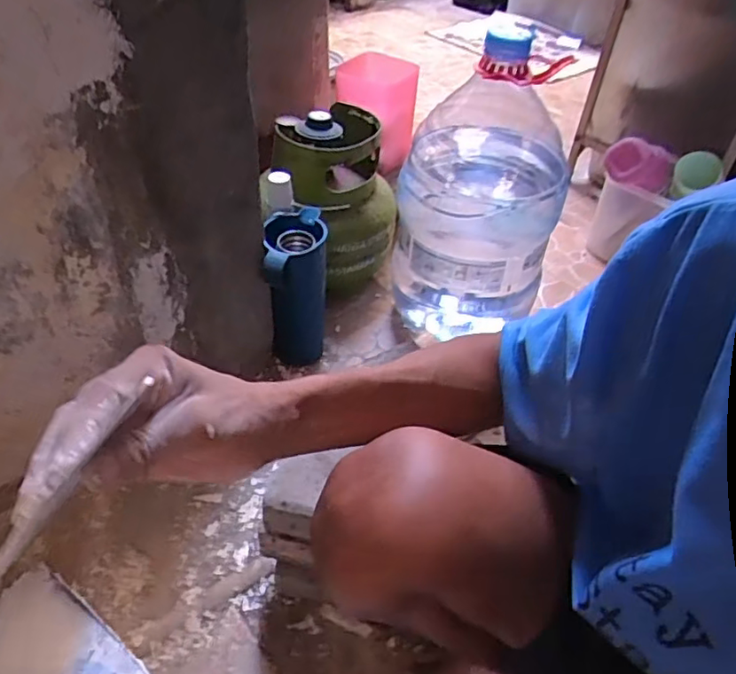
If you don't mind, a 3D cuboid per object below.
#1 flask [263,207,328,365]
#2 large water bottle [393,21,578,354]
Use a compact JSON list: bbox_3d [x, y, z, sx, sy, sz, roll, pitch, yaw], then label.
[{"bbox_3d":[-0.105,-0.064,0.899,0.086,0.230,0.111,-3,44,-5],"label":"flask"},{"bbox_3d":[0.162,-0.185,0.879,0.208,0.452,0.172,-5,44,-8],"label":"large water bottle"}]

